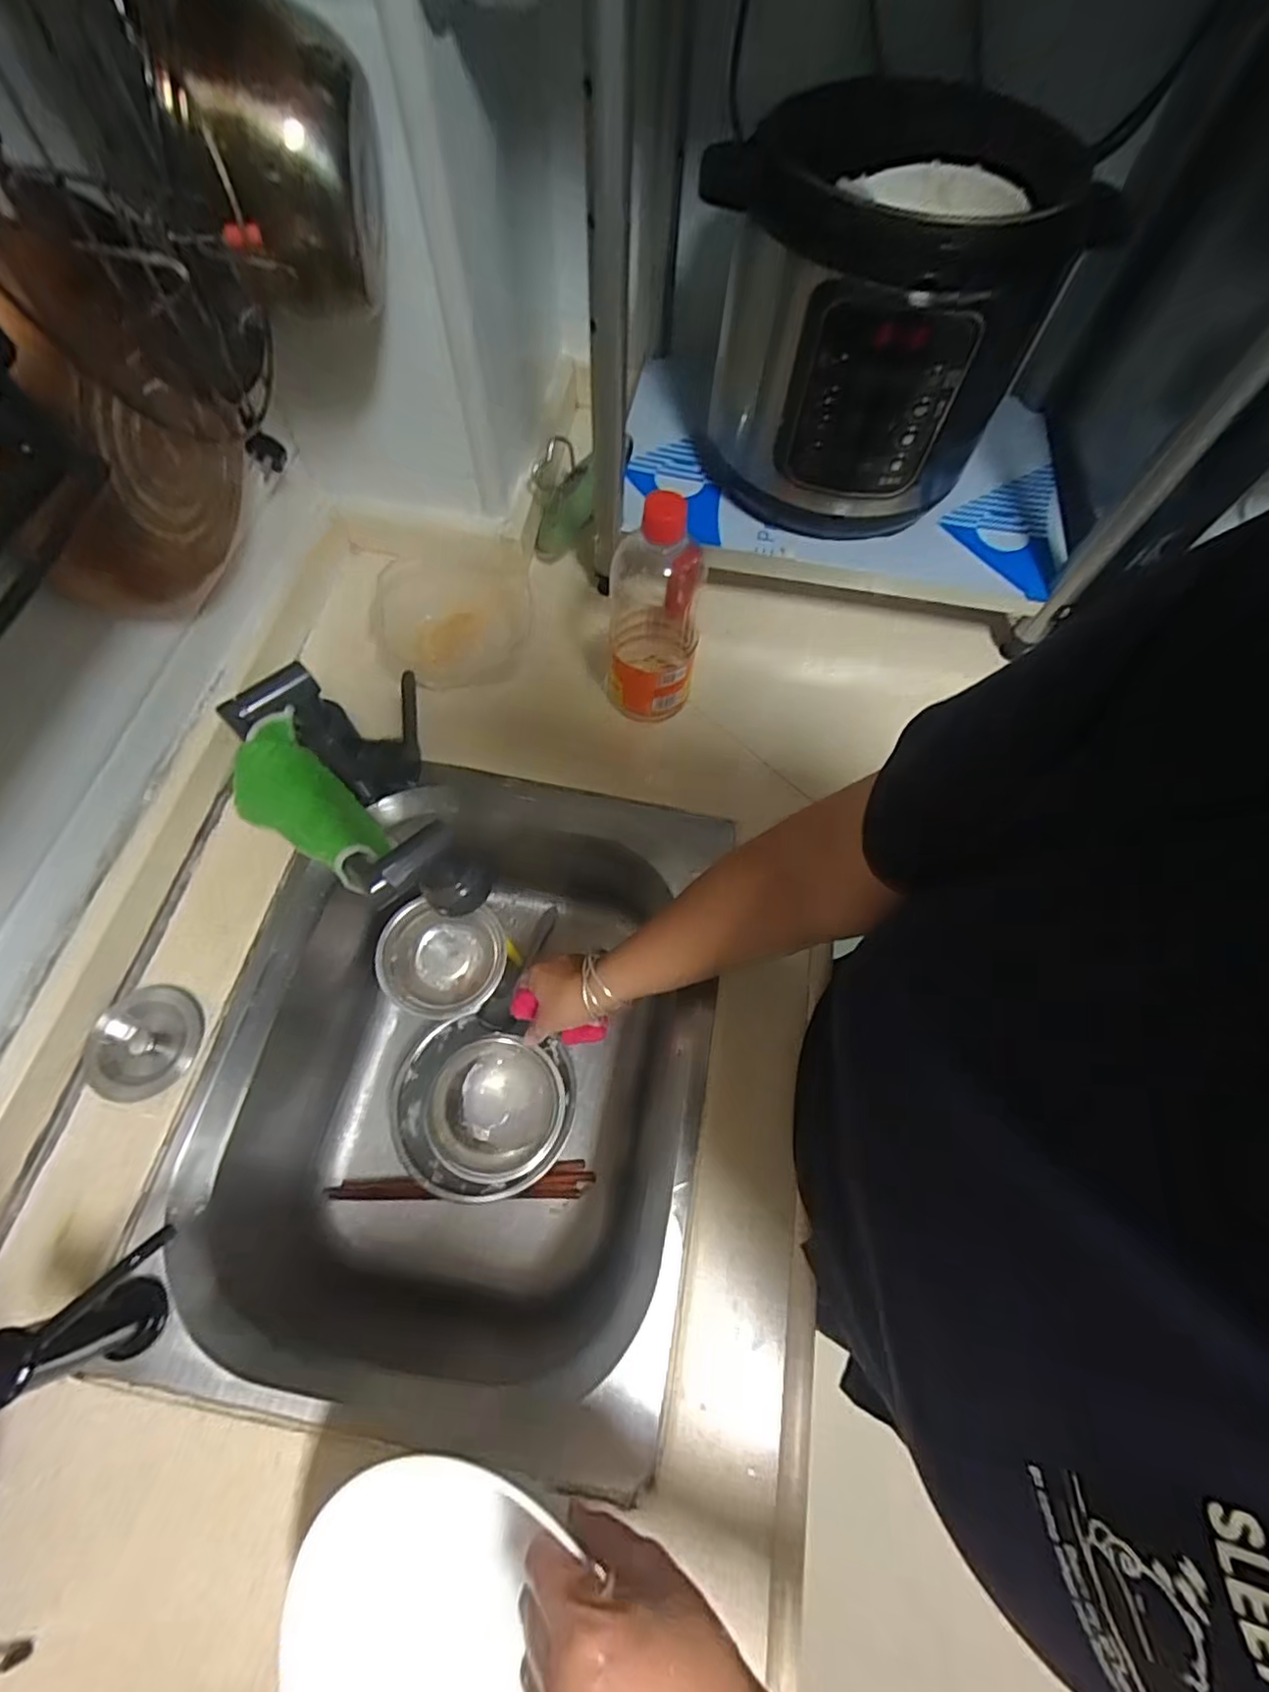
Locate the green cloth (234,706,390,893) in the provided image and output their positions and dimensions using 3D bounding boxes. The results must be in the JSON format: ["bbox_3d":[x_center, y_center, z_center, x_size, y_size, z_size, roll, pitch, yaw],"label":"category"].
[{"bbox_3d":[-0.226,-0.033,0.446,0.134,0.067,0.072,31,68,12],"label":"green cloth"}]

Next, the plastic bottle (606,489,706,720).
[{"bbox_3d":[0.016,-0.211,0.569,0.077,0.223,0.088,2,65,-1],"label":"plastic bottle"}]

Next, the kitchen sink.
[{"bbox_3d":[-0.165,0.205,0.607,0.391,0.210,0.498,7,65,1],"label":"kitchen sink"}]

